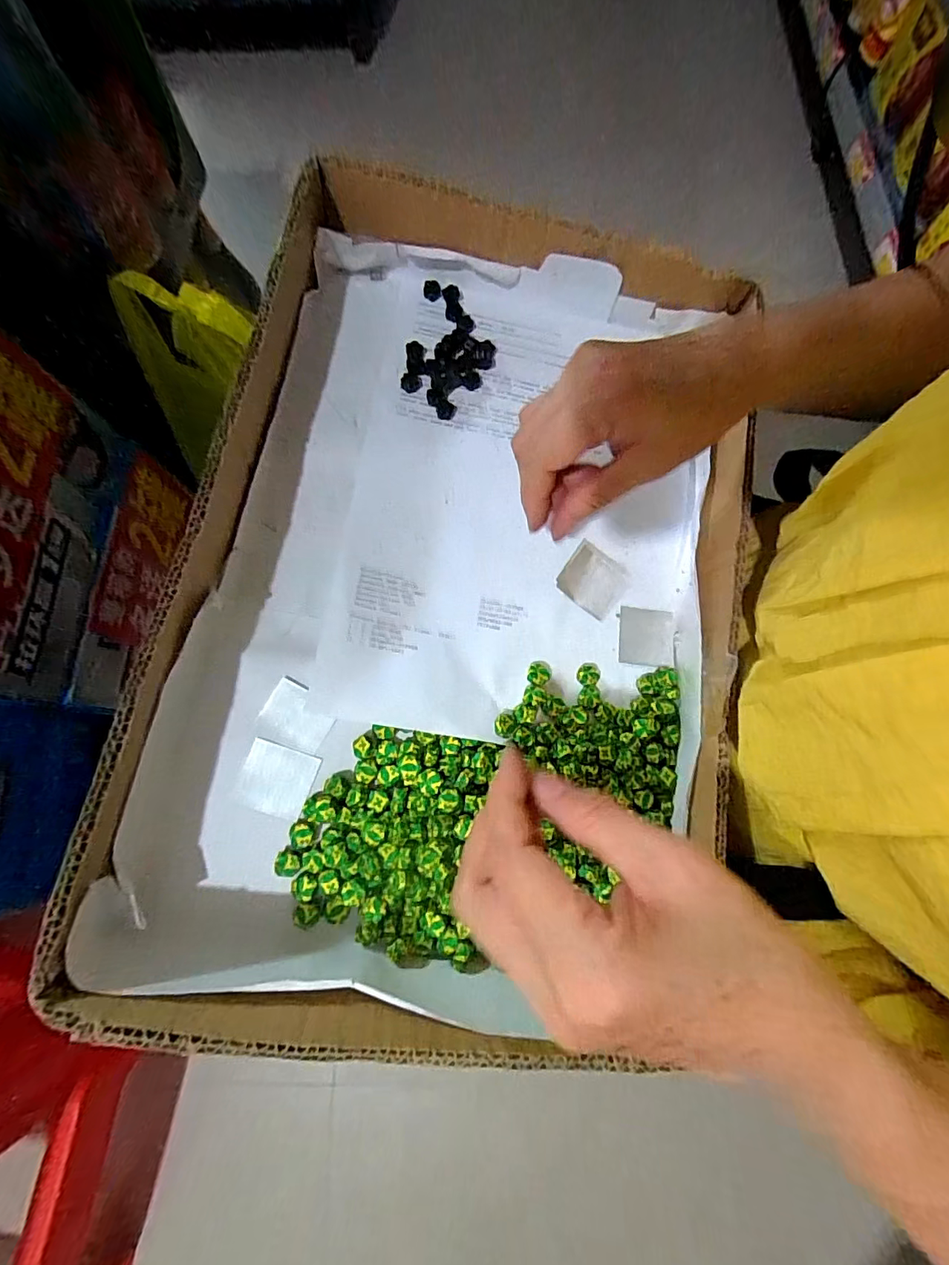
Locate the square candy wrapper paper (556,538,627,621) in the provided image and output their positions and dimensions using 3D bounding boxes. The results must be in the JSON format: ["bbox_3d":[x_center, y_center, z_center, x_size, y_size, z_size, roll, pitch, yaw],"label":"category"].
[{"bbox_3d":[0.075,-0.033,0.314,0.040,0.004,0.037,36,78,-7],"label":"square candy wrapper paper"}]

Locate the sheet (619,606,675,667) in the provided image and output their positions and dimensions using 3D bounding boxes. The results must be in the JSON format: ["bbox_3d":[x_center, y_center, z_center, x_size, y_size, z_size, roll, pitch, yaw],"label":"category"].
[{"bbox_3d":[0.108,0.002,0.311,0.034,0.004,0.037,5,76,3],"label":"sheet"}]

